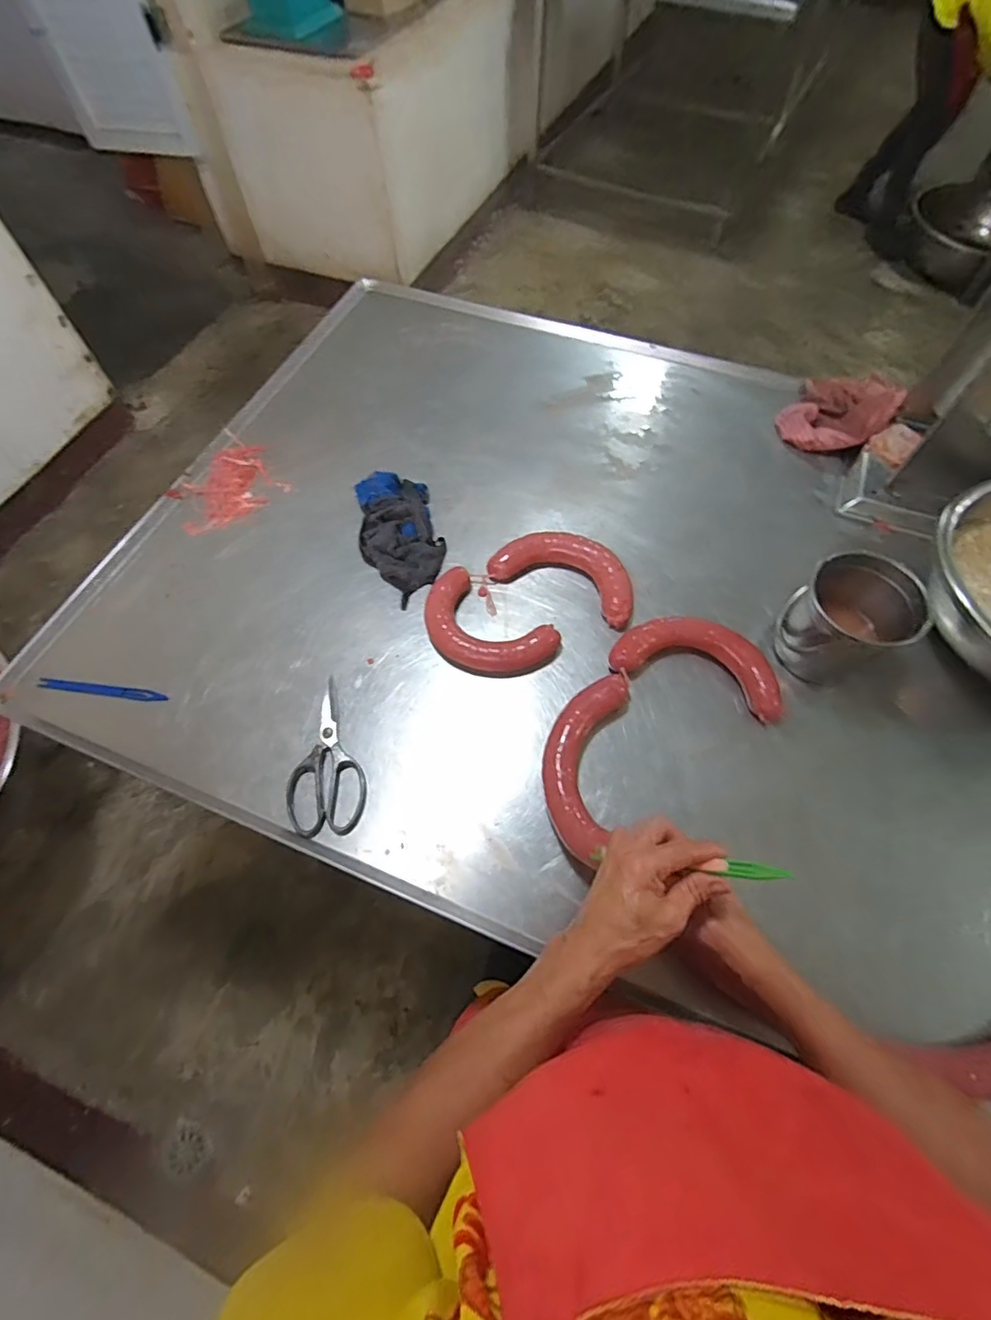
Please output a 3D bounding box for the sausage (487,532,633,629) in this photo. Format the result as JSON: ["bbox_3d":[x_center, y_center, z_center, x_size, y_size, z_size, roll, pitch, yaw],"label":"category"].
[{"bbox_3d":[0.107,-0.132,0.805,0.219,0.038,0.109,25,66,12],"label":"sausage"}]

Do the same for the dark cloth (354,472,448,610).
[{"bbox_3d":[-0.147,-0.195,0.837,0.125,0.042,0.235,-15,64,-8],"label":"dark cloth"}]

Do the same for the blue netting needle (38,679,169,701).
[{"bbox_3d":[-0.533,0.041,0.740,0.168,0.005,0.019,8,52,-1],"label":"blue netting needle"}]

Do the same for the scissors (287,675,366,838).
[{"bbox_3d":[-0.220,0.121,0.689,0.092,0.017,0.201,-13,64,-7],"label":"scissors"}]

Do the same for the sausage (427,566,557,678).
[{"bbox_3d":[-0.021,-0.042,0.761,0.198,0.036,0.118,36,68,16],"label":"sausage"}]

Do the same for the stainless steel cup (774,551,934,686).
[{"bbox_3d":[0.442,-0.046,0.696,0.125,0.128,0.125,0,63,0],"label":"stainless steel cup"}]

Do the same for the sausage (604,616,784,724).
[{"bbox_3d":[0.271,0.004,0.727,0.226,0.046,0.110,18,64,10],"label":"sausage"}]

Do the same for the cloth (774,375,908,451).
[{"bbox_3d":[0.588,-0.430,0.939,0.158,0.039,0.176,37,78,29],"label":"cloth"}]

